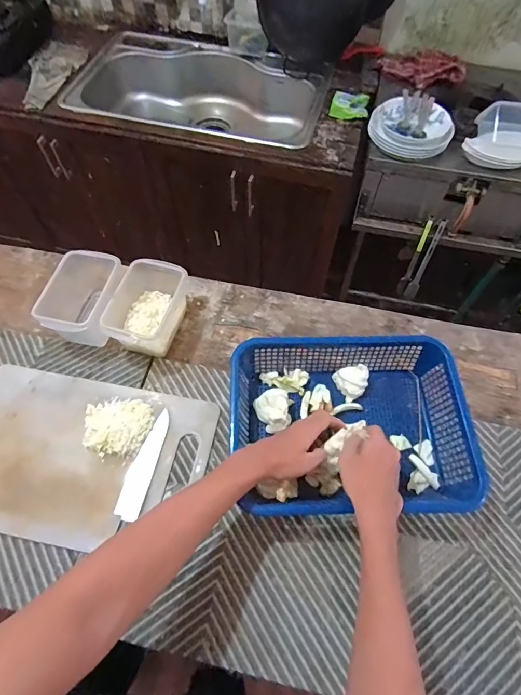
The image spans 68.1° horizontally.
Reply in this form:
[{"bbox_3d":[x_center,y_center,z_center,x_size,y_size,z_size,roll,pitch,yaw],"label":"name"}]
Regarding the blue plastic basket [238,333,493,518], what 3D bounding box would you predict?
[{"bbox_3d":[0.128,0.116,0.589,0.336,0.101,0.252,0,60,-1],"label":"blue plastic basket"}]

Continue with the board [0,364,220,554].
[{"bbox_3d":[-0.285,0.168,0.606,0.395,0.010,0.247,10,60,5],"label":"board"}]

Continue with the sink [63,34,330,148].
[{"bbox_3d":[-0.215,-0.840,1.401,0.868,0.245,0.511,17,63,9],"label":"sink"}]

